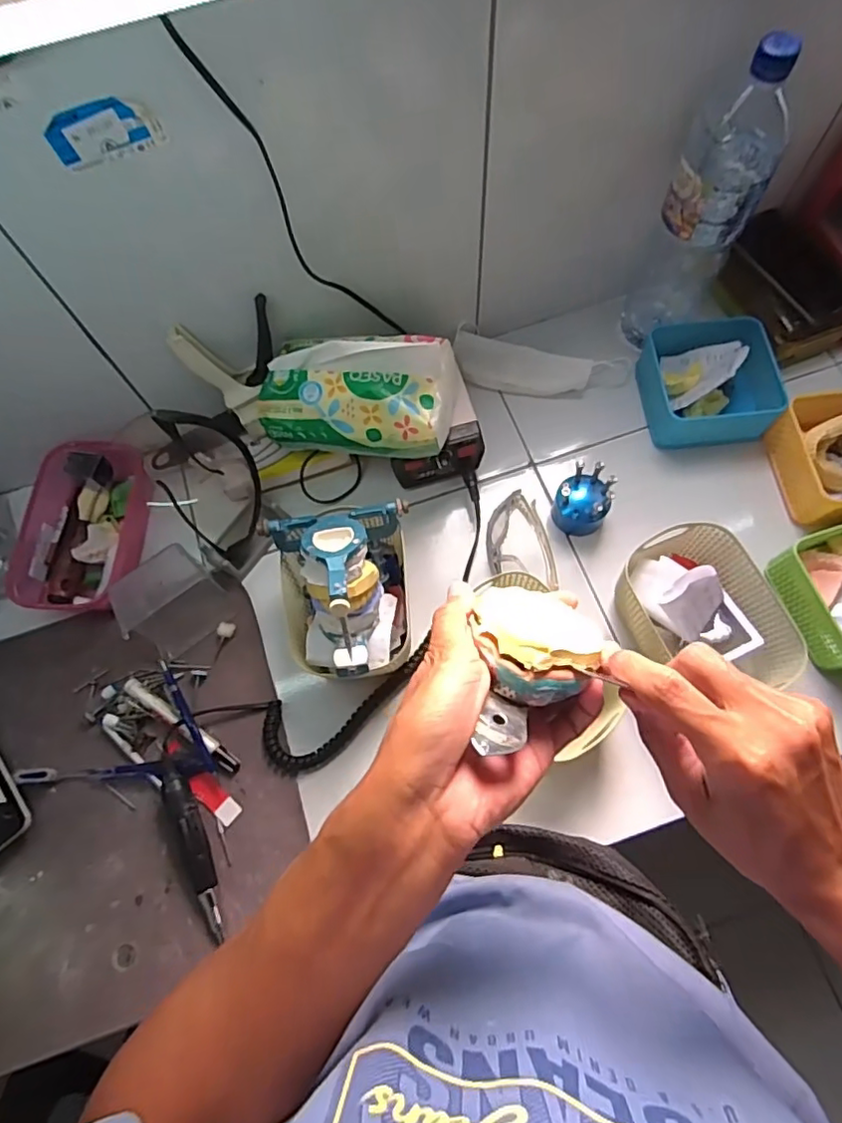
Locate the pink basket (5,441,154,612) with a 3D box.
[{"bbox_3d":[-0.377,-0.037,0.655,0.117,0.071,0.184,3,70,4],"label":"pink basket"}]

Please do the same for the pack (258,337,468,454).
[{"bbox_3d":[-0.064,-0.181,0.602,0.198,0.070,0.119,6,70,5],"label":"pack"}]

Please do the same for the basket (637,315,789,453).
[{"bbox_3d":[0.331,-0.208,0.682,0.134,0.059,0.145,-9,70,0],"label":"basket"}]

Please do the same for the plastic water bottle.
[{"bbox_3d":[0.295,-0.350,0.606,0.097,0.299,0.087,23,73,11],"label":"plastic water bottle"}]

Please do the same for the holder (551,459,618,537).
[{"bbox_3d":[0.178,-0.068,0.646,0.059,0.061,0.062,-1,70,2],"label":"holder"}]

